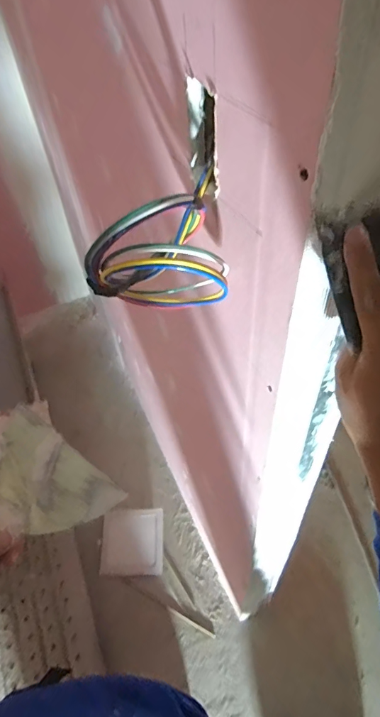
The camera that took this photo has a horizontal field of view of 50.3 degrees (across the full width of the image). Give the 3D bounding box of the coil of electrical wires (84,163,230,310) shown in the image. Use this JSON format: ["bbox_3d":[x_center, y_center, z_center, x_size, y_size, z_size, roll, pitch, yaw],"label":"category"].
[{"bbox_3d":[-0.028,-0.096,0.368,0.119,0.121,0.099,-3,49,3],"label":"coil of electrical wires"}]

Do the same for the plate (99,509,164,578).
[{"bbox_3d":[-0.208,0.663,1.471,0.221,0.023,0.218,-2,74,6],"label":"plate"}]

